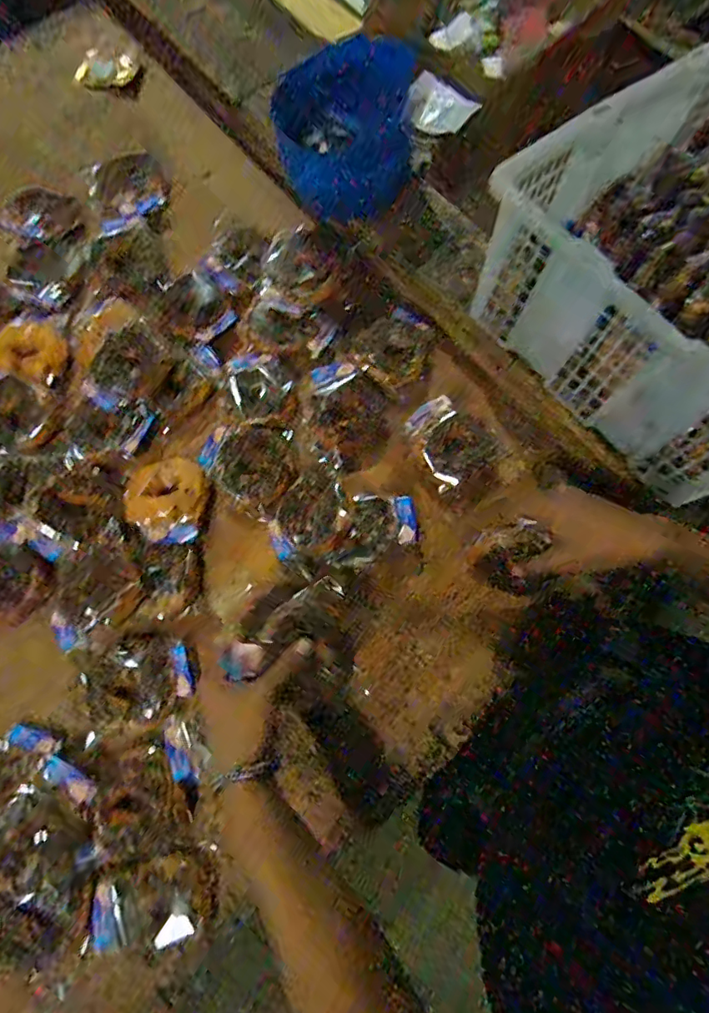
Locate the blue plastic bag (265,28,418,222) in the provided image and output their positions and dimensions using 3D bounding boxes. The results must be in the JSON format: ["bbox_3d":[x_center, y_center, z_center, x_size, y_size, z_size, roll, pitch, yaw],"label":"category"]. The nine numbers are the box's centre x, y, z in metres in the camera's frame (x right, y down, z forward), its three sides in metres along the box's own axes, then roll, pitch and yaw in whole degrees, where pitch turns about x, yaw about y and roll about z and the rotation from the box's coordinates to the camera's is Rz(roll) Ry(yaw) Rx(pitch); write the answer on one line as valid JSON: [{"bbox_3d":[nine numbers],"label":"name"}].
[{"bbox_3d":[-0.015,-0.437,0.629,0.164,0.100,0.142,-3,74,0],"label":"blue plastic bag"}]

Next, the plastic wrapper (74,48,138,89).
[{"bbox_3d":[-0.367,-0.646,0.792,0.088,0.020,0.045,11,99,2],"label":"plastic wrapper"}]

